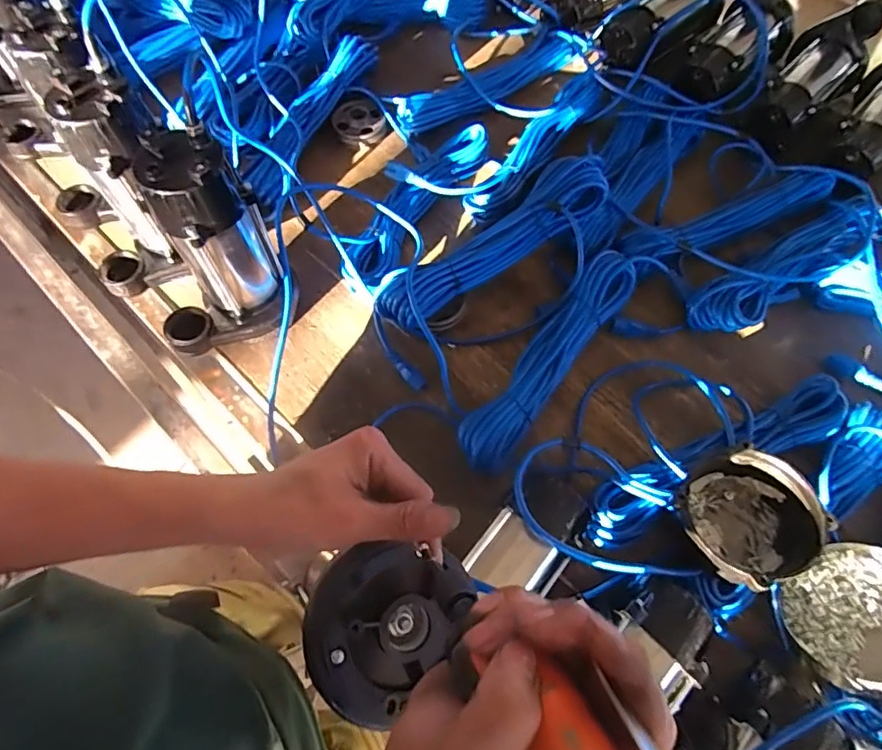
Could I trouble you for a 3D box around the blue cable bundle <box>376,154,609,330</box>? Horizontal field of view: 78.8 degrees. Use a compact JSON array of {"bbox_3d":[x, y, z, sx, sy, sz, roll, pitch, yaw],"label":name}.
[{"bbox_3d":[0.070,-0.174,0.703,0.349,0.068,0.076,-34,68,-16],"label":"blue cable bundle"}]

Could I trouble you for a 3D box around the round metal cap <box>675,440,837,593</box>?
[{"bbox_3d":[0.306,0.151,0.535,0.125,0.077,0.129,0,64,0],"label":"round metal cap"}]

